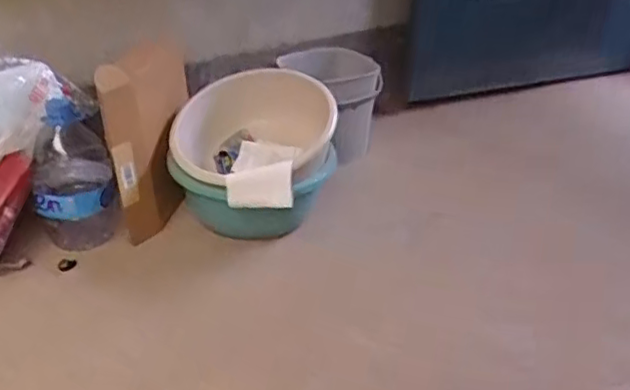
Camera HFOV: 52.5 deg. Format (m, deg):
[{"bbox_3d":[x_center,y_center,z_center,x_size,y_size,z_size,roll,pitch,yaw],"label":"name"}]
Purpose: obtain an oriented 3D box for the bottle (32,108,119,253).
[{"bbox_3d":[-0.499,-0.041,1.318,0.153,0.284,0.175,-11,35,-21],"label":"bottle"}]

